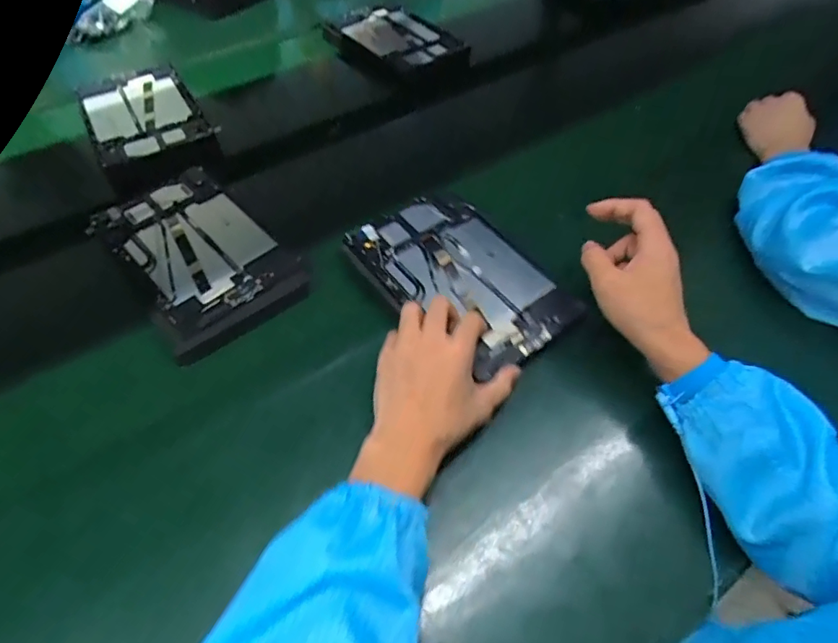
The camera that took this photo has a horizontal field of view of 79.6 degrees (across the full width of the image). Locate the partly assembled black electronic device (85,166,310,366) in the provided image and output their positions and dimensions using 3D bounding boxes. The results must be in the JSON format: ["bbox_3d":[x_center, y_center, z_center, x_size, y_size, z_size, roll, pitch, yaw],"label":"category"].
[{"bbox_3d":[-0.254,-0.081,0.575,0.155,0.018,0.268,-32,63,-27],"label":"partly assembled black electronic device"}]

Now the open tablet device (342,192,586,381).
[{"bbox_3d":[0.043,-0.052,0.537,0.148,0.015,0.235,-34,63,-20],"label":"open tablet device"}]

